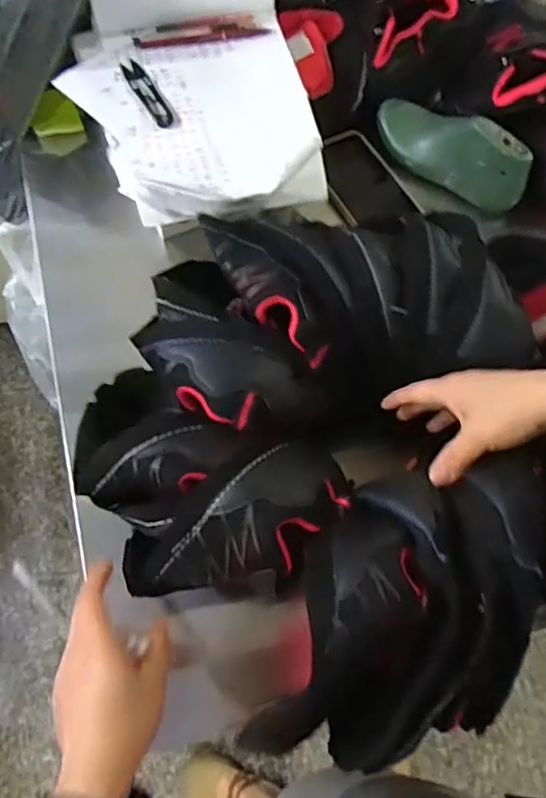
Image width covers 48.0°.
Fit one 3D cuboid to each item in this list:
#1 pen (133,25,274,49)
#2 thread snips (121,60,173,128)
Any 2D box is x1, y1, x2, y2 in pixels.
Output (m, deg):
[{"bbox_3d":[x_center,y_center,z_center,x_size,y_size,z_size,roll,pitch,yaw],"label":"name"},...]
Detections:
[{"bbox_3d":[-0.076,-0.394,0.665,0.145,0.008,0.018,-6,67,-5],"label":"pen"},{"bbox_3d":[-0.129,-0.315,0.630,0.021,0.005,0.098,-27,70,-13],"label":"thread snips"}]

